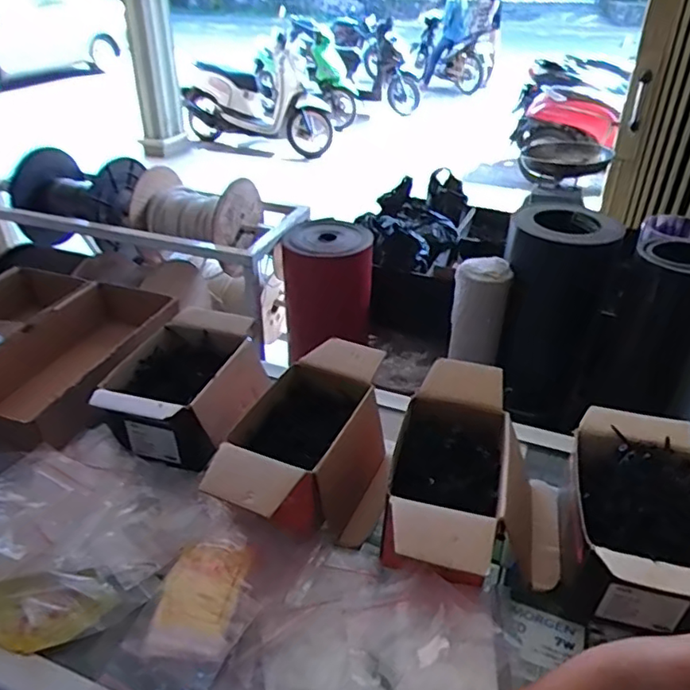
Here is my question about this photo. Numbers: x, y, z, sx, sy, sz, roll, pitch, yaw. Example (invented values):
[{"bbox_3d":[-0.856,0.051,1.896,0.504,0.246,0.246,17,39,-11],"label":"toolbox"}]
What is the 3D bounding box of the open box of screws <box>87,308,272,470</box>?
[{"bbox_3d":[-0.159,0.041,0.570,0.116,0.078,0.161,11,35,15],"label":"open box of screws"}]

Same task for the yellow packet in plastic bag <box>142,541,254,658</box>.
[{"bbox_3d":[-0.103,0.179,0.418,0.056,0.013,0.086,5,34,7],"label":"yellow packet in plastic bag"}]

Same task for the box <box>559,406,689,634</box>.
[{"bbox_3d":[0.261,0.142,0.421,0.181,0.079,0.163,9,35,13],"label":"box"}]

